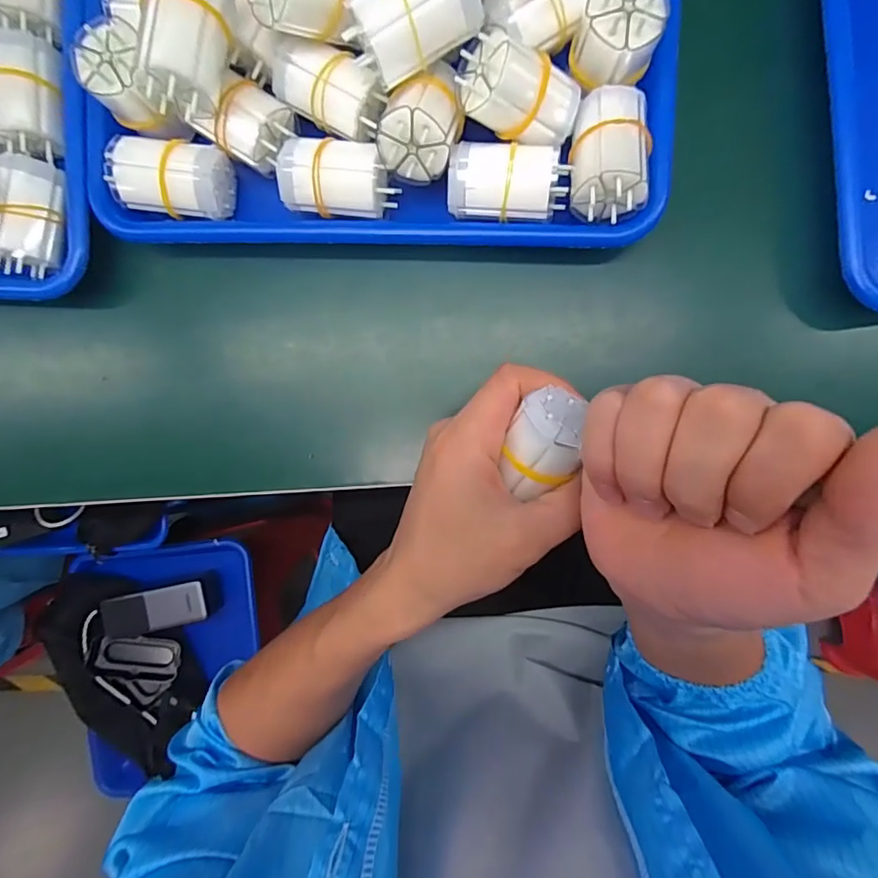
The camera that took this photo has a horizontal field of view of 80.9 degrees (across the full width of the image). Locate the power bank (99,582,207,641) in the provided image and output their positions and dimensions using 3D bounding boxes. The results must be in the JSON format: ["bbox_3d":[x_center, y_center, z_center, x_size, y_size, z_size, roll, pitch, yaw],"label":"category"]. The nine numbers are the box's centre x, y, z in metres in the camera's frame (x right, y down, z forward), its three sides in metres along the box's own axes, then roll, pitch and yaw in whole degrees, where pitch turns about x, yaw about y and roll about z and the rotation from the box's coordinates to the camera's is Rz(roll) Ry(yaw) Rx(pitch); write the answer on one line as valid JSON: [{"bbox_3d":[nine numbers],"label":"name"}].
[{"bbox_3d":[-0.366,0.219,0.655,0.139,0.019,0.053,-13,92,4],"label":"power bank"}]

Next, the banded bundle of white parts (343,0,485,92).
[{"bbox_3d":[-0.012,-0.200,0.251,0.061,0.038,0.032,-26,92,4],"label":"banded bundle of white parts"}]

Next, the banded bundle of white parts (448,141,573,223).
[{"bbox_3d":[0.038,-0.140,0.292,0.063,0.043,0.037,0,93,3],"label":"banded bundle of white parts"}]

